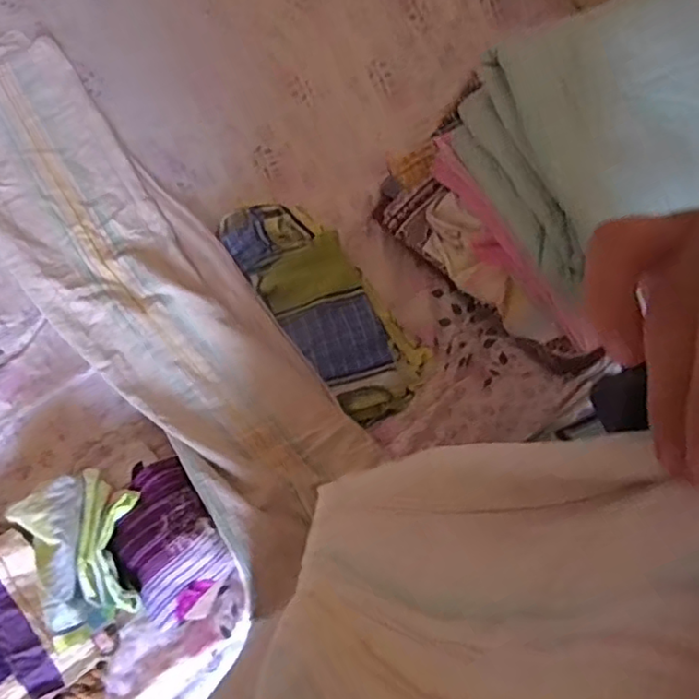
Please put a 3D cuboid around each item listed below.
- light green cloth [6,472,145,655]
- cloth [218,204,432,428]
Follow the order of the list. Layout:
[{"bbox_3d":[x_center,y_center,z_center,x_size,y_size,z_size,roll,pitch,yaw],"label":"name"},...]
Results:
[{"bbox_3d":[-0.361,0.265,0.833,0.152,0.082,0.221,-33,77,-11],"label":"light green cloth"},{"bbox_3d":[-0.042,-0.086,1.026,0.173,0.069,0.430,-37,78,-10],"label":"cloth"}]

